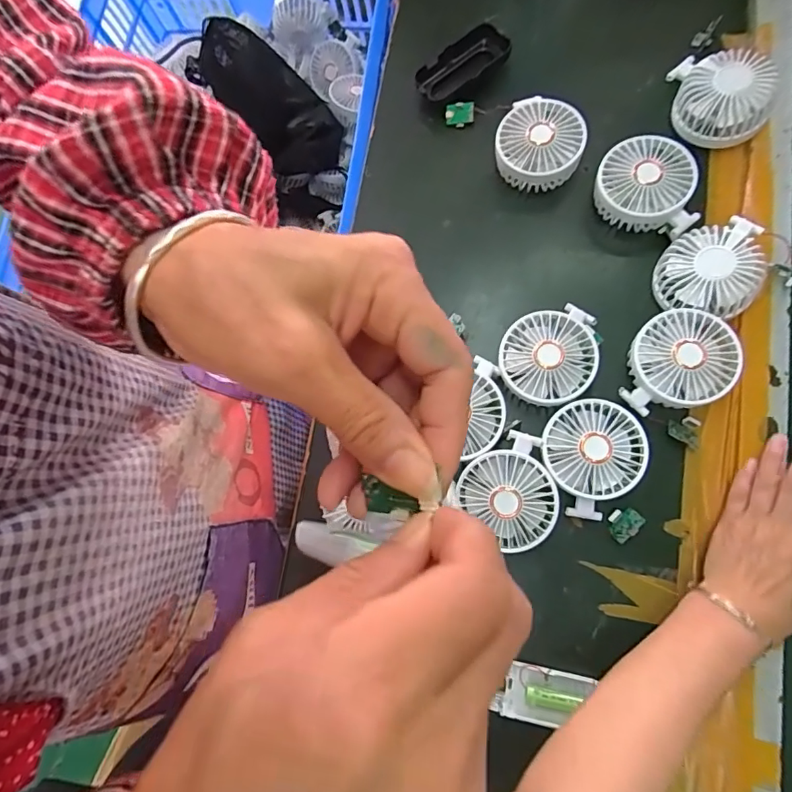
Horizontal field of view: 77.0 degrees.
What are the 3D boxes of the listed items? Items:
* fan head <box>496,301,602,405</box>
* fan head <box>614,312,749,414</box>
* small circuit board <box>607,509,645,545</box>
[{"bbox_3d":[0.144,-0.035,0.462,0.092,0.032,0.084,0,75,0],"label":"fan head"},{"bbox_3d":[0.253,-0.032,0.444,0.091,0.026,0.086,-1,86,14],"label":"fan head"},{"bbox_3d":[0.204,0.114,0.447,0.030,0.010,0.025,-40,79,-10],"label":"small circuit board"}]

